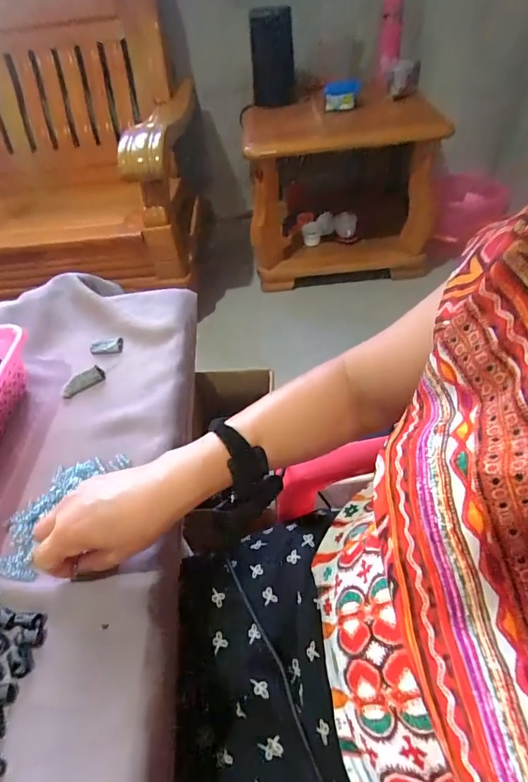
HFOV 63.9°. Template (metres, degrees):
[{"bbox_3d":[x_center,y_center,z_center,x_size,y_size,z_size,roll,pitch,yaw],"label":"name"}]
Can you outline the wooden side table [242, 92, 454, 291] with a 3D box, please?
[{"bbox_3d":[0.270,-0.693,1.528,0.643,0.522,0.376,-11,47,-3],"label":"wooden side table"}]

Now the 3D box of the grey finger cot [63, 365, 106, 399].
[{"bbox_3d":[-0.237,-0.014,0.554,0.057,0.017,0.018,-32,53,-21],"label":"grey finger cot"}]

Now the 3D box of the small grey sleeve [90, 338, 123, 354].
[{"bbox_3d":[-0.220,-0.061,0.592,0.046,0.007,0.026,-7,48,0],"label":"small grey sleeve"}]

